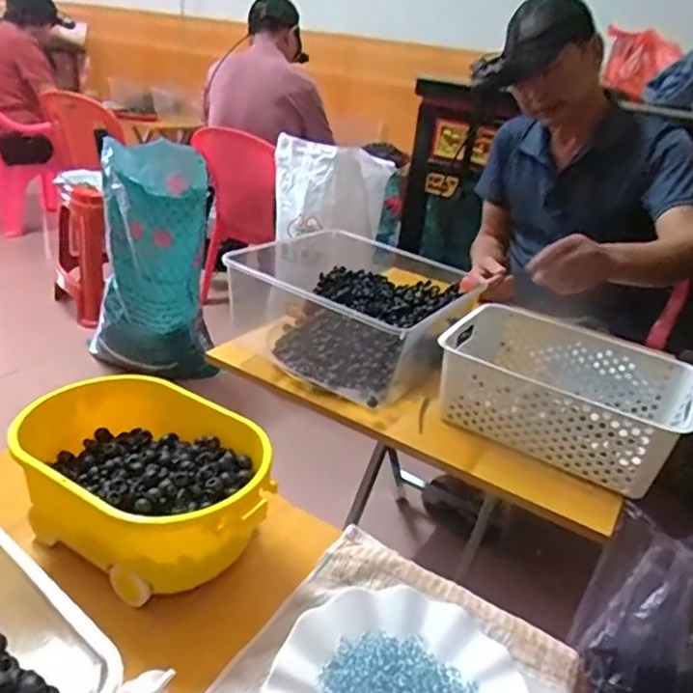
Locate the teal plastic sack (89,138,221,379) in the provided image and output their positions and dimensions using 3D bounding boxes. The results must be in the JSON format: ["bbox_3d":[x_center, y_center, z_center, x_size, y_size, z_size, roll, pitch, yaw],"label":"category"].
[{"bbox_3d":[-0.532,-0.210,1.655,0.309,0.589,0.307,-3,28,-19],"label":"teal plastic sack"}]

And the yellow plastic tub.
[{"bbox_3d":[-0.185,0.120,0.562,0.249,0.087,0.159,19,29,23],"label":"yellow plastic tub"}]

